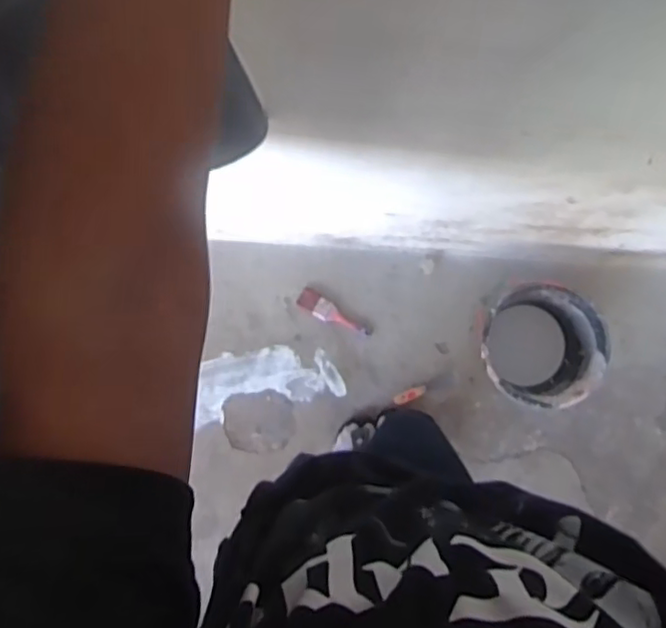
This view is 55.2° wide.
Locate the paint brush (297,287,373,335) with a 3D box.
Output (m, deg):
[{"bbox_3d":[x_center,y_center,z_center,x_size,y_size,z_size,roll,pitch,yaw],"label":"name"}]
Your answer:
[{"bbox_3d":[0.003,0.005,1.618,0.203,0.026,0.052,33,87,2],"label":"paint brush"}]

